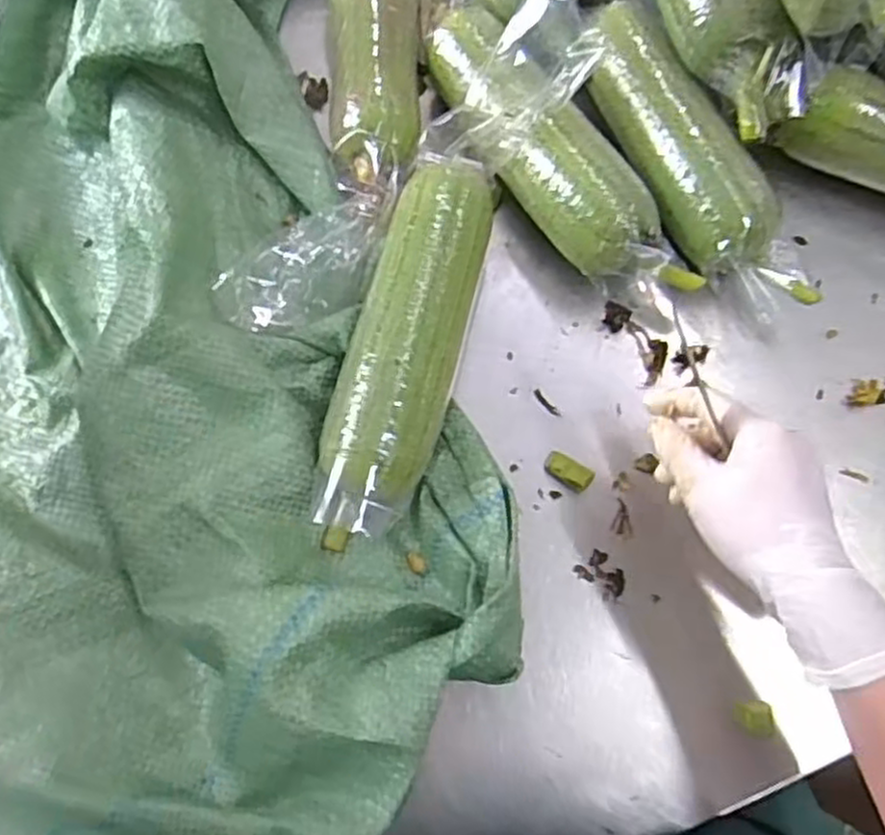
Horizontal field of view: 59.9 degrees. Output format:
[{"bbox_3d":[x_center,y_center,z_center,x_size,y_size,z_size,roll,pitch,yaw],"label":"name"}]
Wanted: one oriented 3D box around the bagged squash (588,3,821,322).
[{"bbox_3d":[0.157,-0.161,0.493,0.065,0.061,0.221,-27,79,-6],"label":"bagged squash"}]

